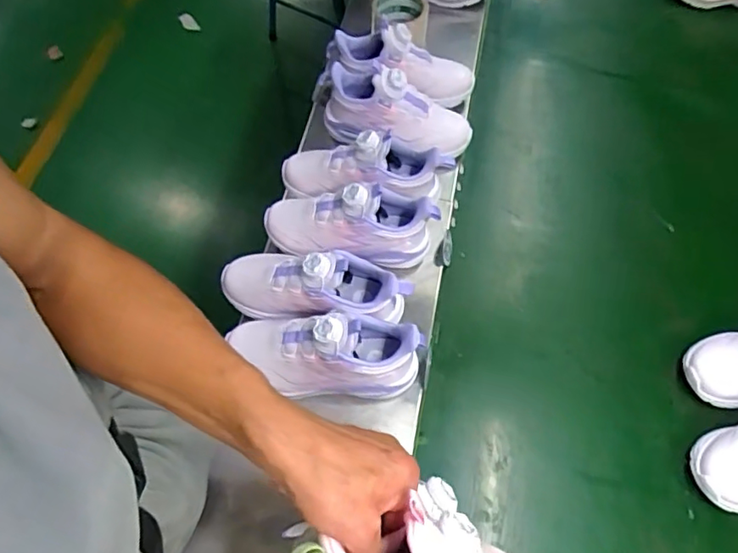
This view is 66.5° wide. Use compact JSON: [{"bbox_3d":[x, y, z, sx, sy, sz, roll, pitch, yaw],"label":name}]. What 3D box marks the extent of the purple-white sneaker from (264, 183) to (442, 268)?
[{"bbox_3d":[-0.026,-0.073,0.702,0.215,0.089,0.081,5,61,1],"label":"purple-white sneaker"}]

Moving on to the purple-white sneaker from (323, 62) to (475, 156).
[{"bbox_3d":[0.039,-0.228,0.794,0.212,0.092,0.105,15,62,6],"label":"purple-white sneaker"}]

